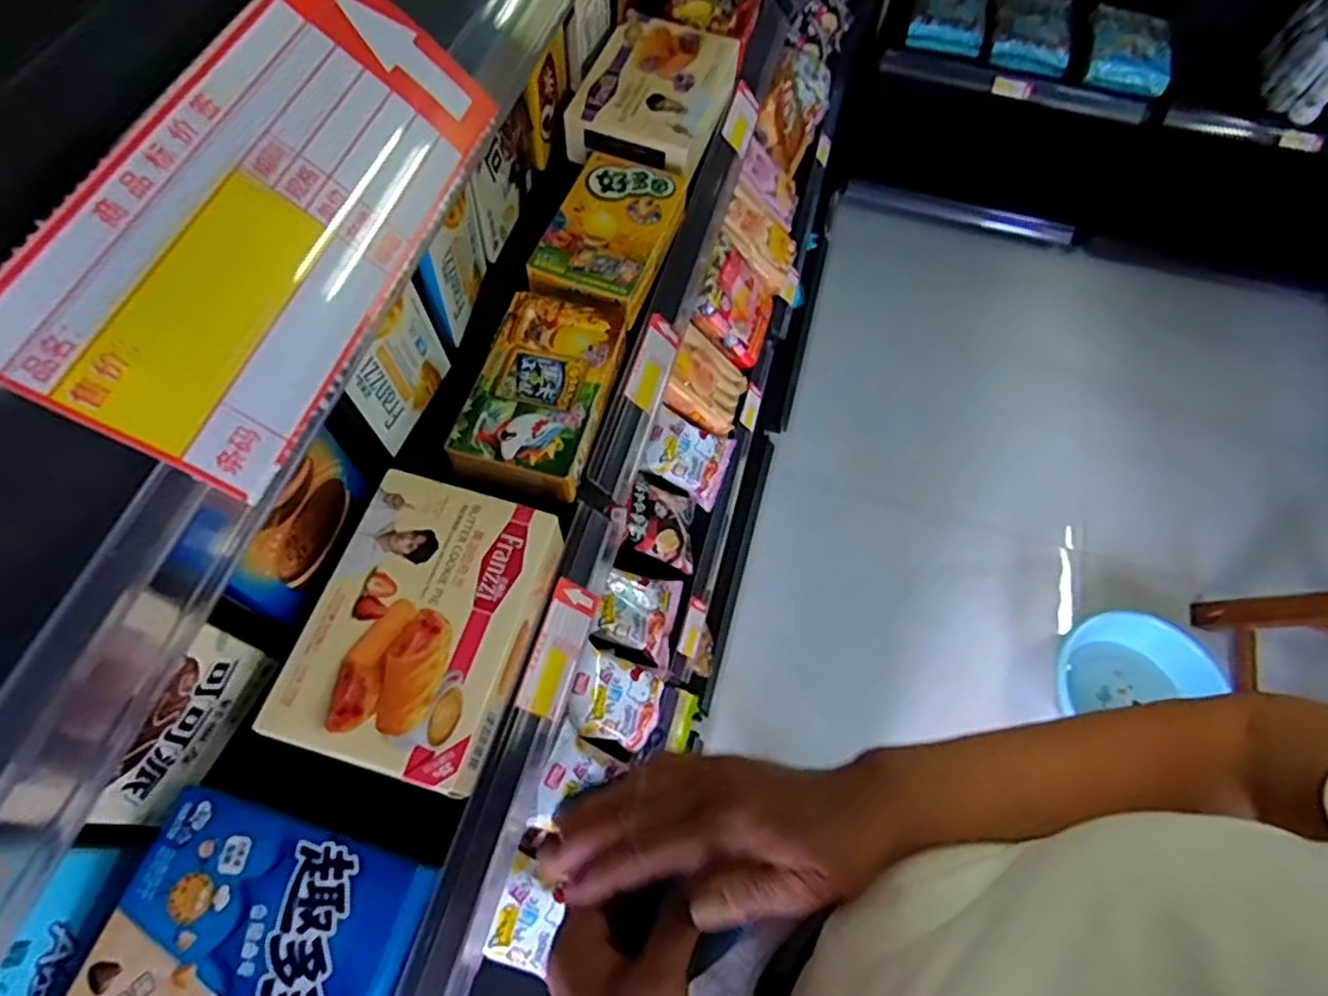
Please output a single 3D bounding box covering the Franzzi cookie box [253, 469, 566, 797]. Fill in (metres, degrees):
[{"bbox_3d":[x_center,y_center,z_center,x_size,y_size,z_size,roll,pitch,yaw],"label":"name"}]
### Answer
[{"bbox_3d":[-0.148,0.079,0.435,0.123,0.043,0.171,15,64,5],"label":"Franzzi cookie box"}]

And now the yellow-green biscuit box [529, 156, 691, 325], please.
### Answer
[{"bbox_3d":[-0.044,-0.231,0.596,0.093,0.030,0.154,18,64,7],"label":"yellow-green biscuit box"}]

